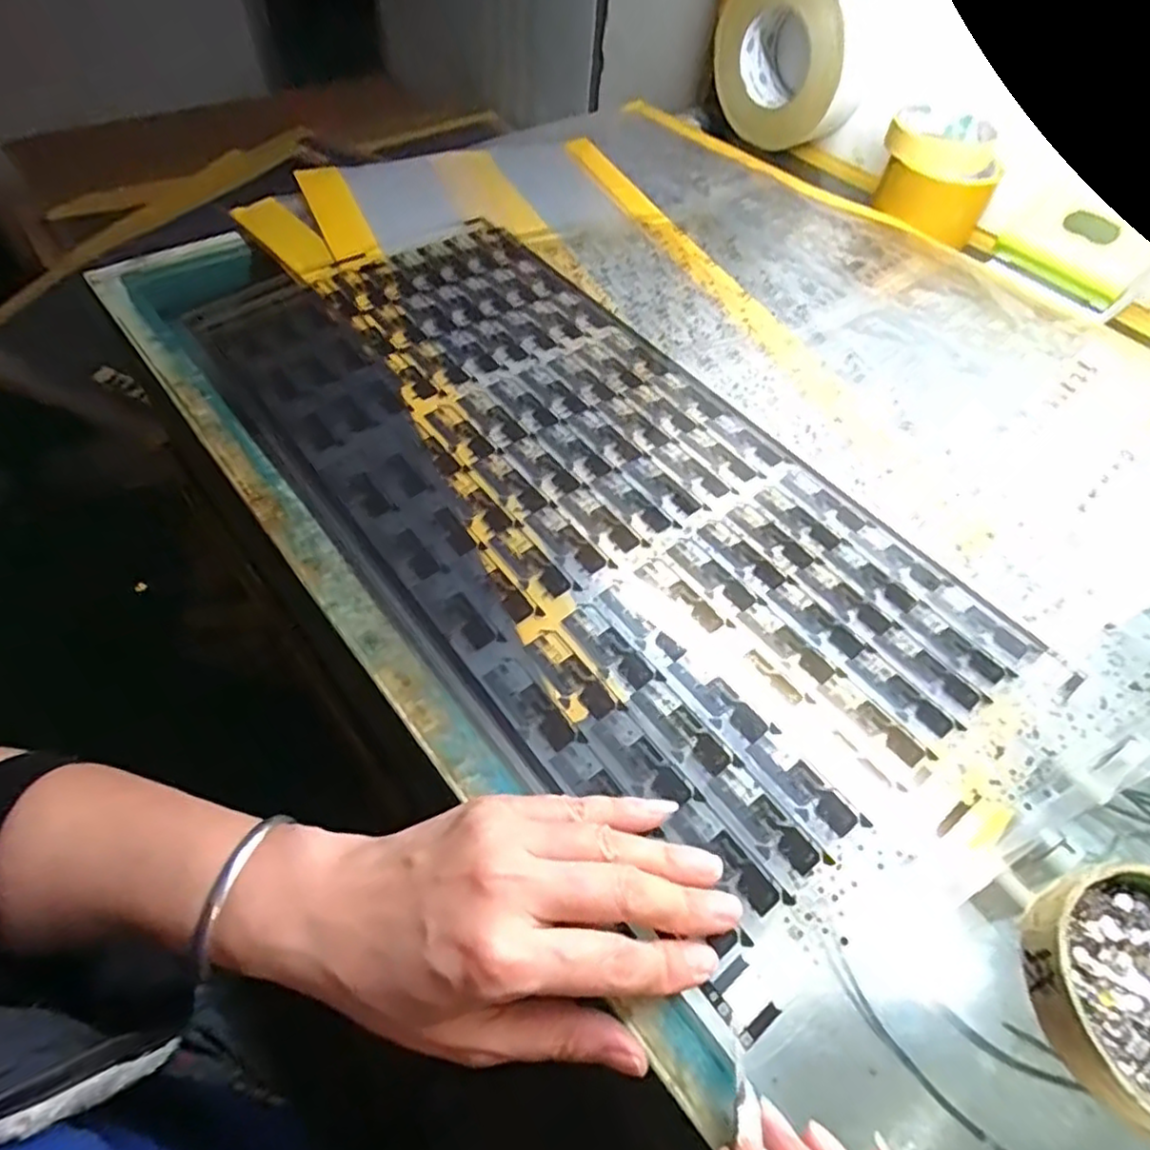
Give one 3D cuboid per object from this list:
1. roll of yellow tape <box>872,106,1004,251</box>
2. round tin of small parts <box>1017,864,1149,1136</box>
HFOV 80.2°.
[{"bbox_3d":[0.305,-0.340,0.573,0.093,0.065,0.091,24,56,13],"label":"roll of yellow tape"},{"bbox_3d":[0.203,0.147,0.239,0.078,0.016,0.079,2,54,-3],"label":"round tin of small parts"}]

